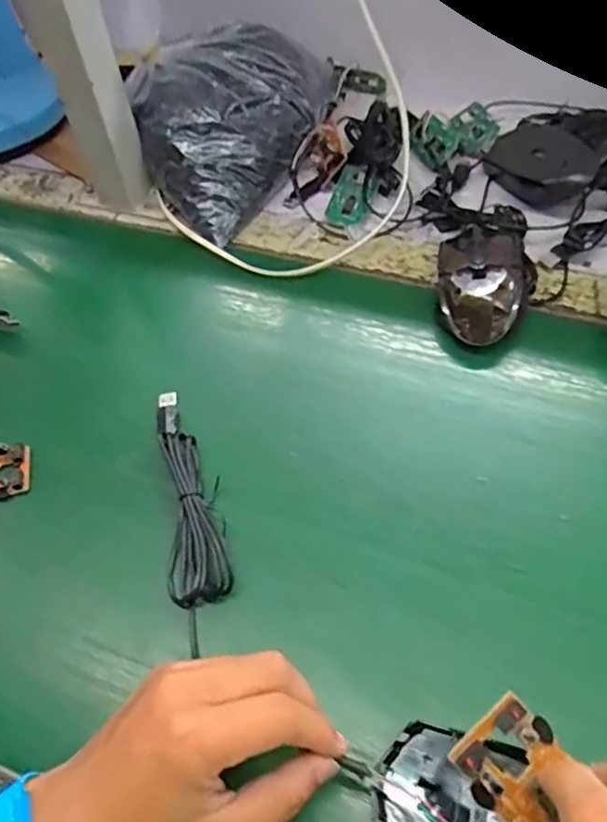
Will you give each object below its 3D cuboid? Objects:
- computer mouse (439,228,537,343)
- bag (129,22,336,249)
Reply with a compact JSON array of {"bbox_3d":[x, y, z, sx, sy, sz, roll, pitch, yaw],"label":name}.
[{"bbox_3d":[0.135,-0.099,0.470,0.070,0.043,0.114,9,55,13],"label":"computer mouse"},{"bbox_3d":[-0.070,-0.276,0.587,0.157,0.084,0.220,29,62,25],"label":"bag"}]

